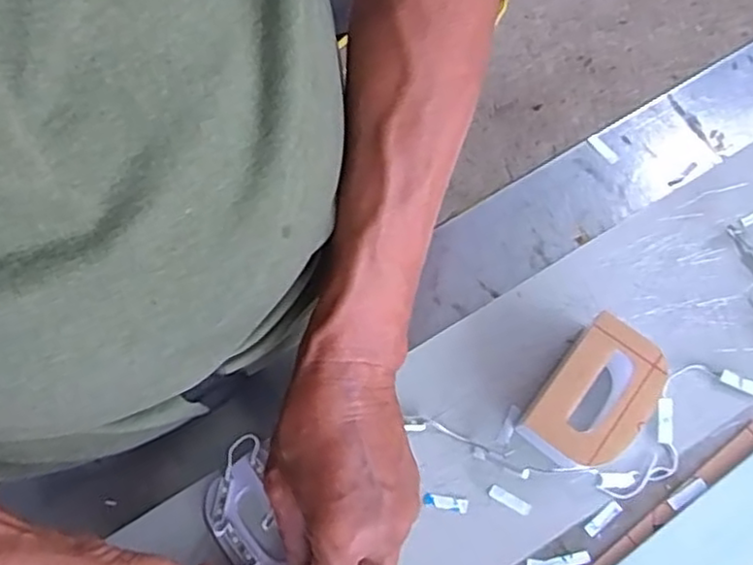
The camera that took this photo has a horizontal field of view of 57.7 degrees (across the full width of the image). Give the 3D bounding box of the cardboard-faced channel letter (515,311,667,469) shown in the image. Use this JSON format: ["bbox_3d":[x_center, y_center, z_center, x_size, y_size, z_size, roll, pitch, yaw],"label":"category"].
[{"bbox_3d":[0.127,0.068,0.400,0.055,0.047,0.080,38,78,13],"label":"cardboard-faced channel letter"}]

